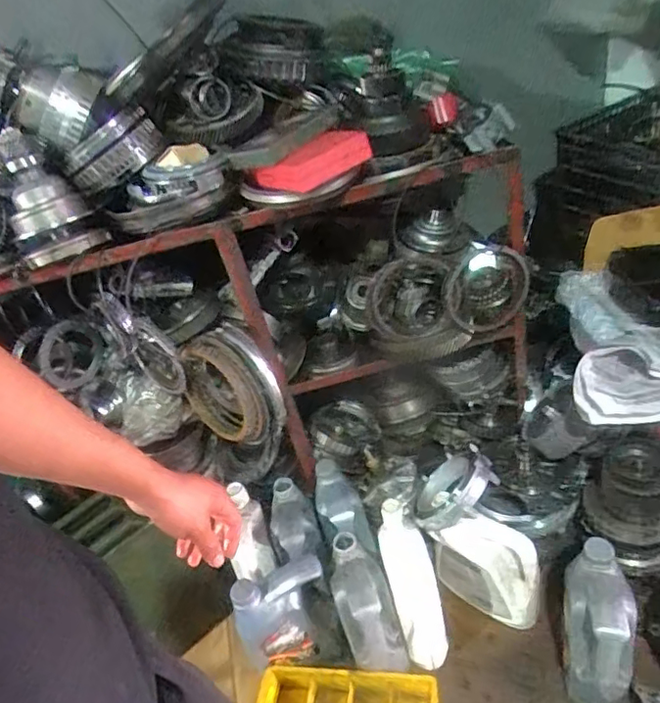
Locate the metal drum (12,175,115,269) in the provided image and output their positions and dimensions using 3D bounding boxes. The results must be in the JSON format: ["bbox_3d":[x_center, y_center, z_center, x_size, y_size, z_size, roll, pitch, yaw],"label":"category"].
[{"bbox_3d":[-0.530,-0.252,1.091,0.161,0.124,0.127,-32,39,-24],"label":"metal drum"}]

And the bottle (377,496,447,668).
[{"bbox_3d":[0.173,0.493,1.201,0.101,0.072,0.353,-13,77,-10],"label":"bottle"}]

